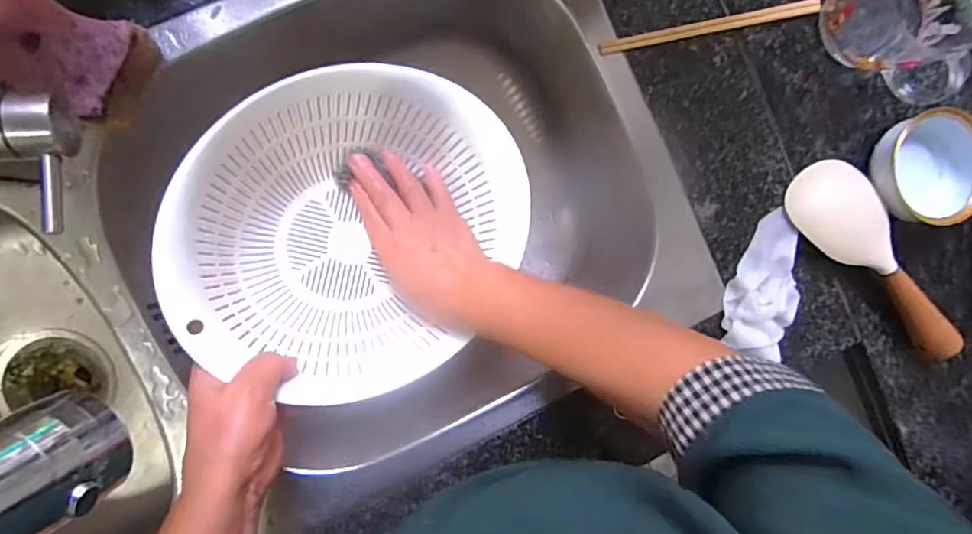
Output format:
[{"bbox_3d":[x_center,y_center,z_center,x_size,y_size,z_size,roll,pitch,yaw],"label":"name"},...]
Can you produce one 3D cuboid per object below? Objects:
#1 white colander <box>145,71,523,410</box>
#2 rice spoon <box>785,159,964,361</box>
[{"bbox_3d":[-0.109,-0.030,0.444,0.272,0.121,0.272,5,78,-28],"label":"white colander"},{"bbox_3d":[0.358,-0.011,0.482,0.205,0.037,0.066,43,86,-8],"label":"rice spoon"}]

